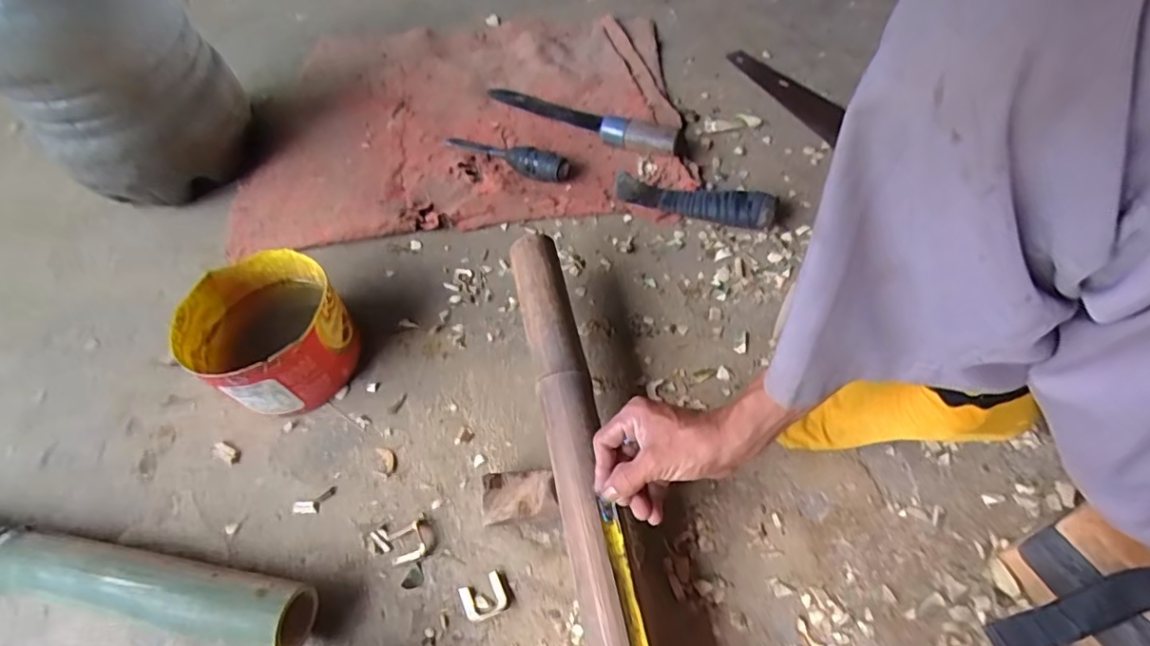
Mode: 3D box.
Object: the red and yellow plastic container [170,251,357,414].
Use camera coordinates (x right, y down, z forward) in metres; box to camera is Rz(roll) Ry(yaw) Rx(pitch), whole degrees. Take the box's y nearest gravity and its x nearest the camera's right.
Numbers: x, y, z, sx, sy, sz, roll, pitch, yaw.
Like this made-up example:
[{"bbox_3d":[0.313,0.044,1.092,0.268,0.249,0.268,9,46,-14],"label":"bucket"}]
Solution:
[{"bbox_3d":[-0.321,0.011,0.620,0.160,0.097,0.151,27,62,19],"label":"red and yellow plastic container"}]

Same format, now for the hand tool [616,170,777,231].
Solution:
[{"bbox_3d":[0.142,-0.156,0.712,0.199,0.030,0.047,21,61,16],"label":"hand tool"}]

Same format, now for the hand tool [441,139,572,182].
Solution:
[{"bbox_3d":[-0.096,-0.236,0.784,0.205,0.038,0.034,30,63,20],"label":"hand tool"}]

